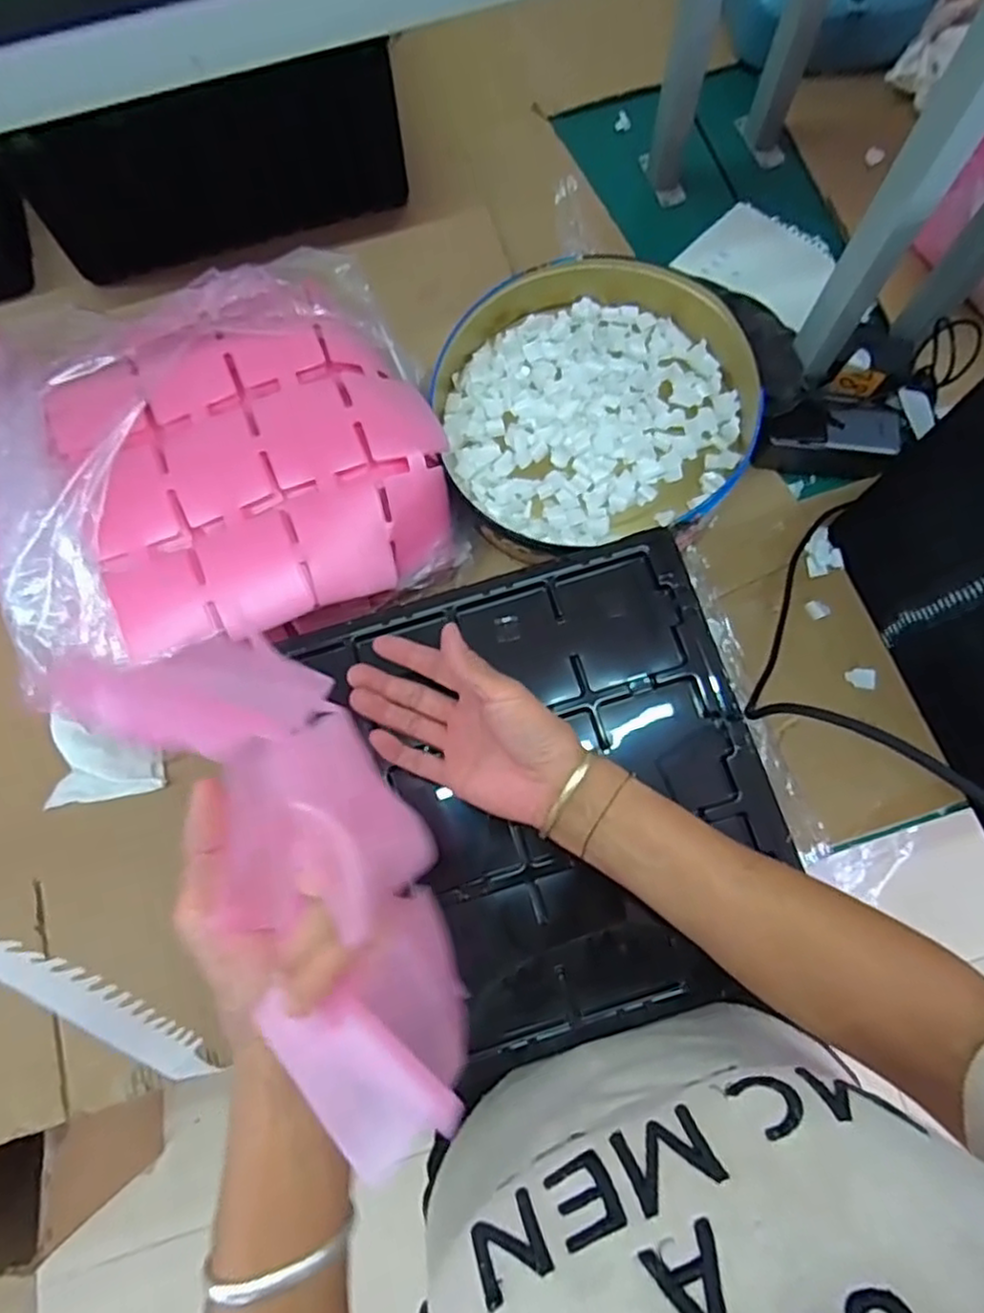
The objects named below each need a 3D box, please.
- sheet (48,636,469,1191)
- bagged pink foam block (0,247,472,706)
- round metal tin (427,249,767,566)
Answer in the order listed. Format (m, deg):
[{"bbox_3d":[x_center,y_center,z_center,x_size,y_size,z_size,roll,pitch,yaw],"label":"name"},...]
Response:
[{"bbox_3d":[-0.092,0.077,0.329,0.077,0.153,0.265,-31,68,-7],"label":"sheet"},{"bbox_3d":[-0.246,-0.167,0.617,0.392,0.127,0.337,-23,76,-5],"label":"bagged pink foam block"},{"bbox_3d":[0.099,-0.248,0.685,0.293,0.093,0.278,0,76,1],"label":"round metal tin"}]

